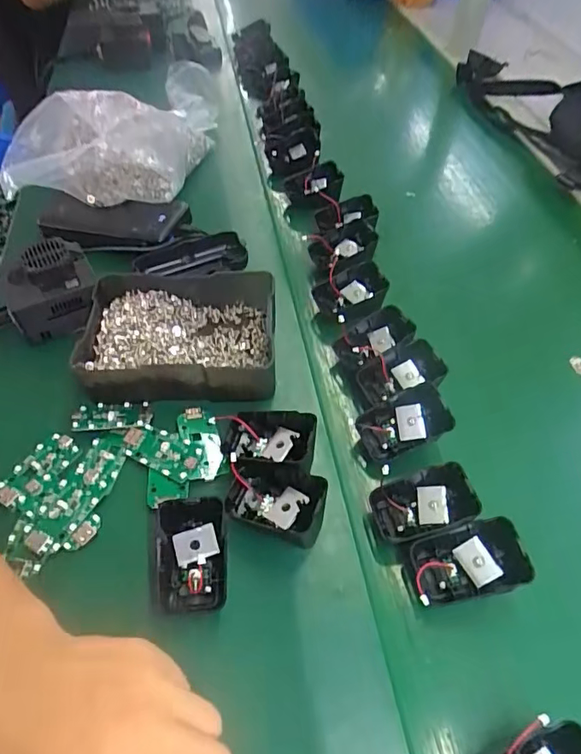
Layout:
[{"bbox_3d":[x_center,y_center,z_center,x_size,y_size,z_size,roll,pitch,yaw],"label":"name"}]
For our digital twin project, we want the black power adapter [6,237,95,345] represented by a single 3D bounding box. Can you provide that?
[{"bbox_3d":[-0.222,-0.081,0.465,0.076,0.051,0.073,-22,61,-14],"label":"black power adapter"}]

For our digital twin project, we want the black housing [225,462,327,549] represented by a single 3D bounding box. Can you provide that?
[{"bbox_3d":[-0.010,0.084,0.345,0.066,0.032,0.043,14,59,8],"label":"black housing"}]

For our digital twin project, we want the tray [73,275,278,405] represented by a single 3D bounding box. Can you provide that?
[{"bbox_3d":[-0.097,-0.041,0.436,0.163,0.044,0.117,-1,58,-1],"label":"tray"}]

